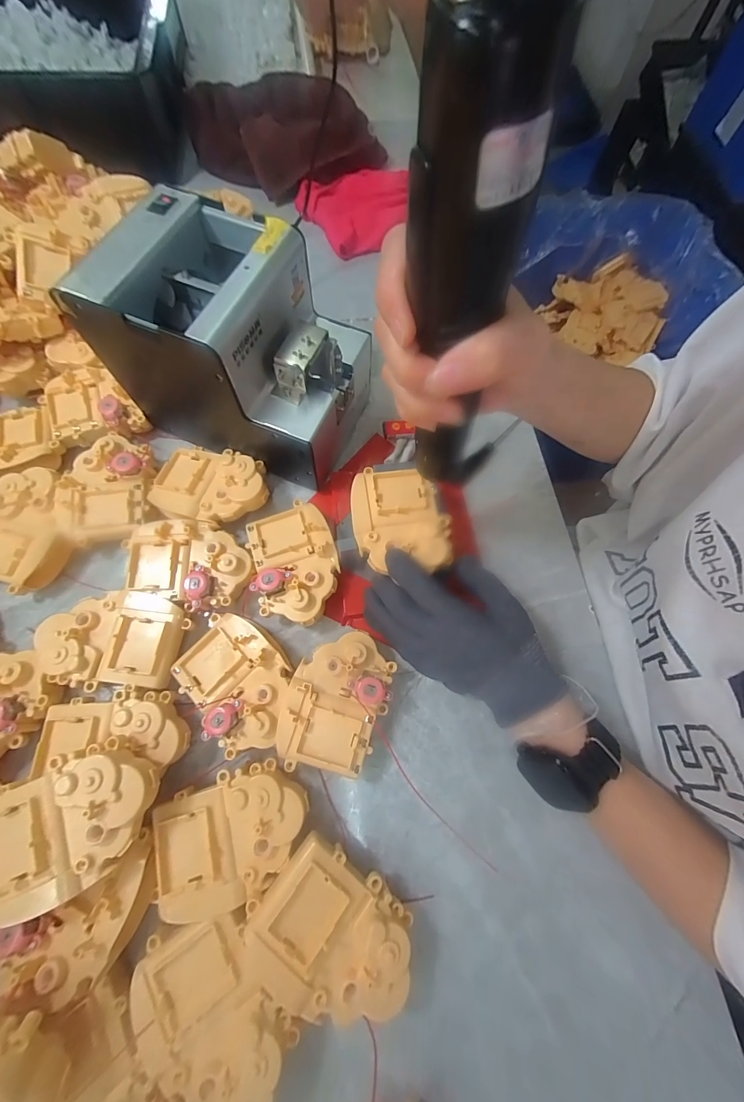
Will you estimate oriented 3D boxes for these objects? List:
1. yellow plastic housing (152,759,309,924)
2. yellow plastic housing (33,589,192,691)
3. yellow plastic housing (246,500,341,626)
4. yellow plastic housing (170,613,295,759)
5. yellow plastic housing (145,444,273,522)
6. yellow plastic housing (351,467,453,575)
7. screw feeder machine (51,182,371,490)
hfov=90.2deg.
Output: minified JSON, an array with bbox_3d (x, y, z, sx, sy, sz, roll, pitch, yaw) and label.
[{"bbox_3d":[-0.094,0.188,0.243,0.102,0.019,0.070,-23,76,-7],"label":"yellow plastic housing"},{"bbox_3d":[-0.199,0.065,0.282,0.100,0.020,0.070,6,74,1],"label":"yellow plastic housing"},{"bbox_3d":[-0.064,0.008,0.305,0.068,0.018,0.099,-17,75,-6],"label":"yellow plastic housing"},{"bbox_3d":[-0.101,0.098,0.275,0.089,0.023,0.075,34,73,9],"label":"yellow plastic housing"},{"bbox_3d":[-0.141,-0.060,0.327,0.096,0.019,0.069,13,71,2],"label":"yellow plastic housing"},{"bbox_3d":[0.022,-0.027,0.290,0.072,0.012,0.088,-8,75,-3],"label":"yellow plastic housing"},{"bbox_3d":[-0.105,-0.164,0.313,0.177,0.138,0.137,24,72,8],"label":"screw feeder machine"}]

